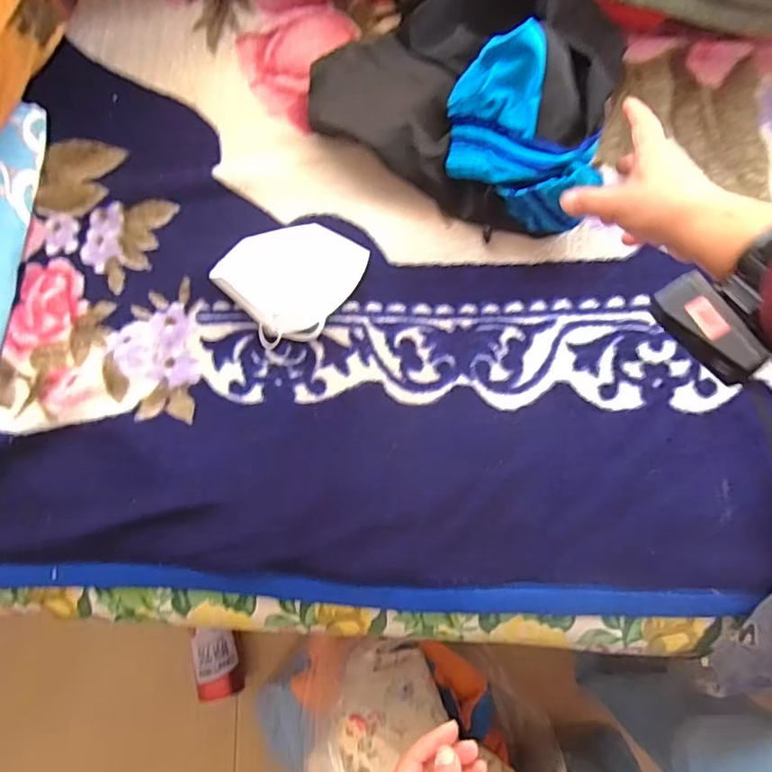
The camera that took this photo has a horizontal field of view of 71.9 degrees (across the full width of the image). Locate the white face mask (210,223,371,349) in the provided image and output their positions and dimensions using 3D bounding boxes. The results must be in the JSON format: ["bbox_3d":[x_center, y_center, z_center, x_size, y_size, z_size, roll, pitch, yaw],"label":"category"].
[{"bbox_3d":[-0.090,-0.105,0.504,0.107,0.035,0.120,37,90,6],"label":"white face mask"}]

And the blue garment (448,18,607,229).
[{"bbox_3d":[0.117,-0.209,0.469,0.116,0.076,0.161,-33,84,2],"label":"blue garment"}]

